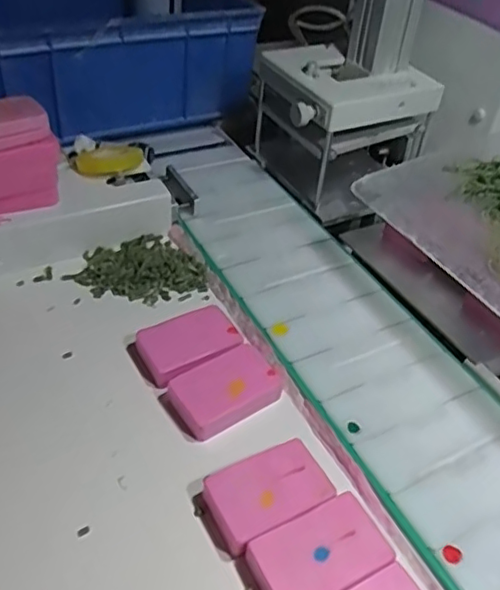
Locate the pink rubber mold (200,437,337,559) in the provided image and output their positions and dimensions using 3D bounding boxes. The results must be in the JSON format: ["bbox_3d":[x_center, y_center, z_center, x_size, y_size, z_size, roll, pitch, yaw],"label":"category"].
[{"bbox_3d":[0.010,0.116,0.352,0.068,0.018,0.046,-18,47,-23],"label":"pink rubber mold"}]

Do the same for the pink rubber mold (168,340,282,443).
[{"bbox_3d":[-0.016,0.064,0.403,0.071,0.019,0.046,-25,50,-29],"label":"pink rubber mold"}]

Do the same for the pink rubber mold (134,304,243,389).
[{"bbox_3d":[-0.044,0.036,0.432,0.071,0.019,0.051,-22,49,-27],"label":"pink rubber mold"}]

